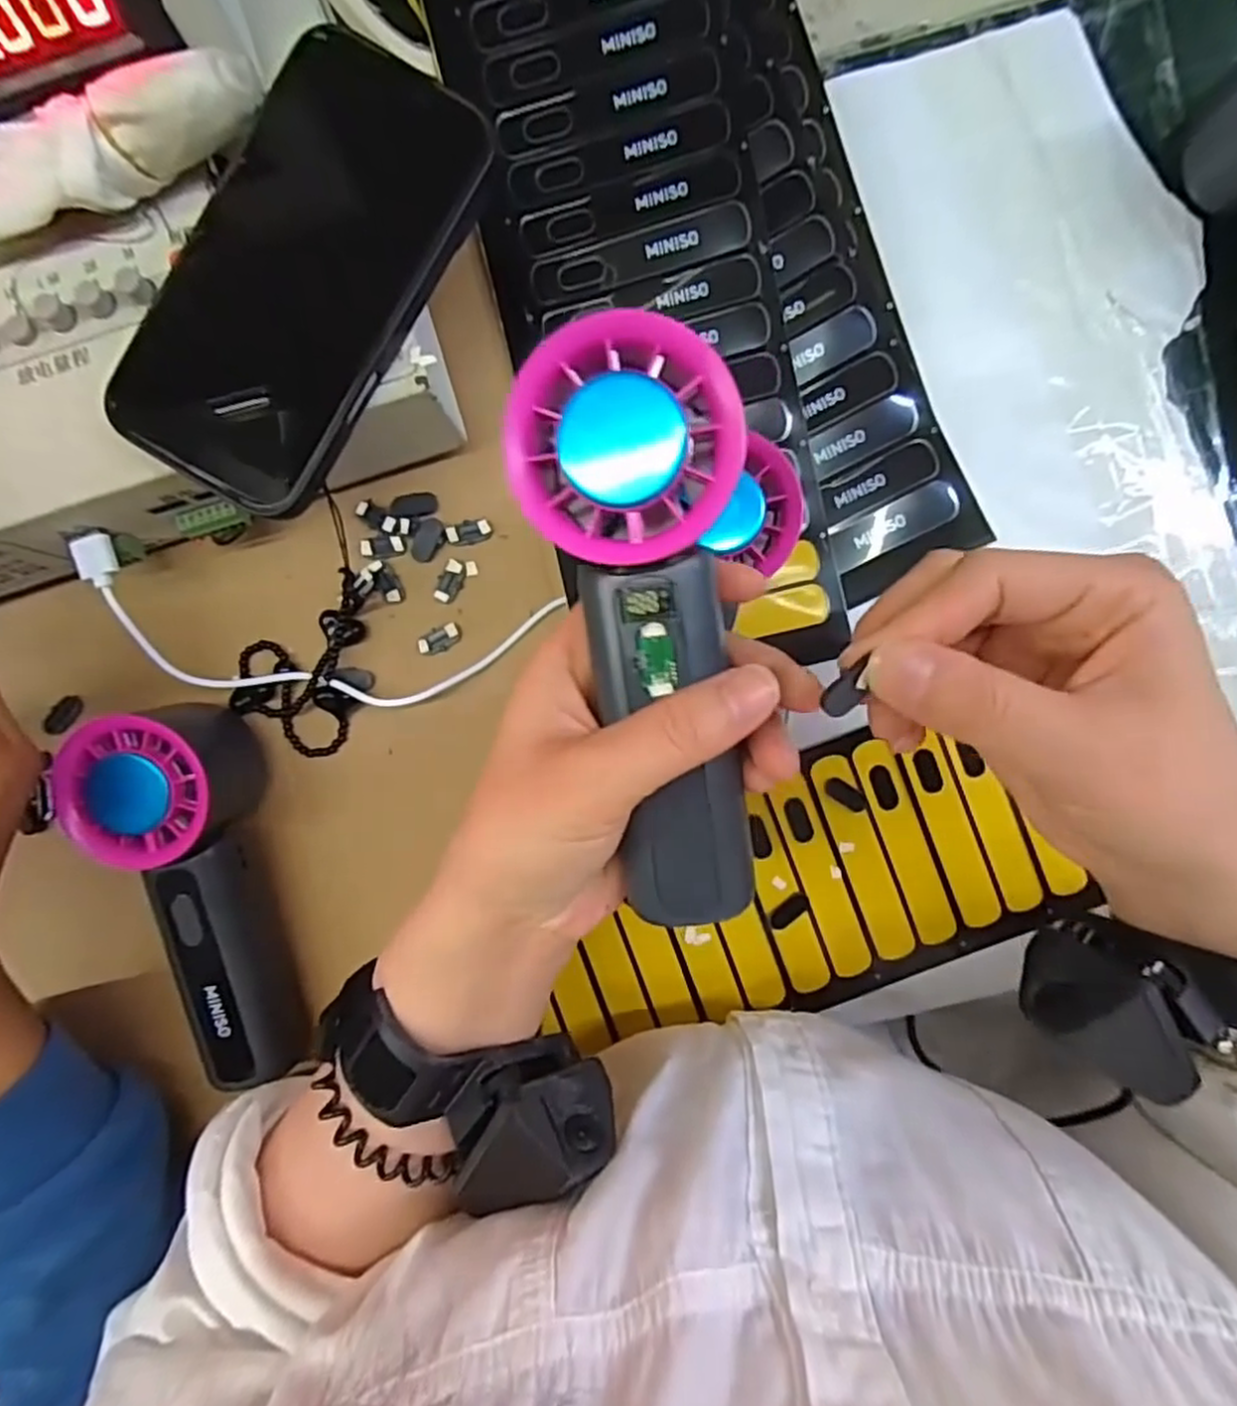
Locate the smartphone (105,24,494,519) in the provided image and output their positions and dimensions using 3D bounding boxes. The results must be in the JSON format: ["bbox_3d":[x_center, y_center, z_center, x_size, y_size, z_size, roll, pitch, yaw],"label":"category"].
[{"bbox_3d":[-0.112,-0.156,0.268,0.015,0.079,0.166,29,91,36],"label":"smartphone"}]

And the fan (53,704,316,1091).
[{"bbox_3d":[-0.163,0.082,0.283,0.046,0.047,0.143,-7,91,1],"label":"fan"}]

